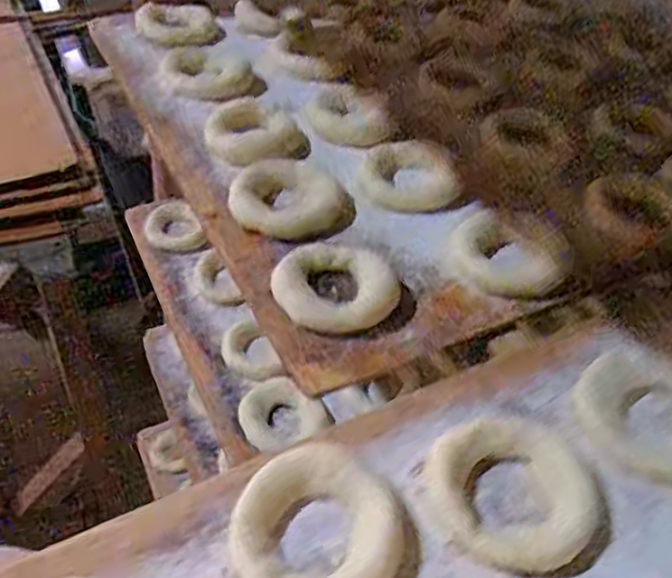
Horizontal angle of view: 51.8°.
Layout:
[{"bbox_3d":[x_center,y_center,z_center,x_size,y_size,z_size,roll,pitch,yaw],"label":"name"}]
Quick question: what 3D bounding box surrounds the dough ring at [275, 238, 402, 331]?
[{"bbox_3d":[0.003,-0.002,0.345,0.062,0.010,0.055,-21,52,-25],"label":"dough ring"}]

